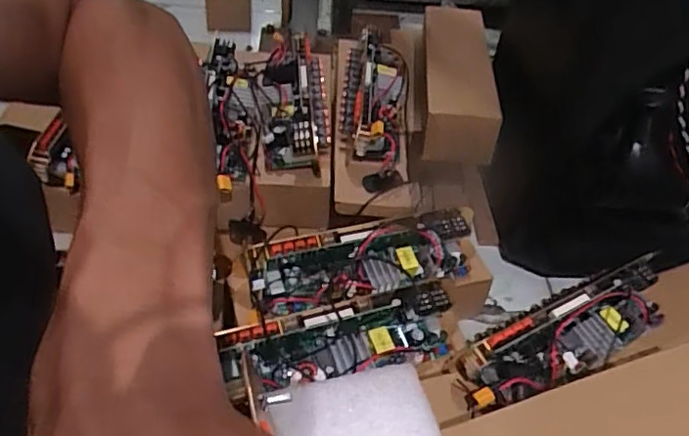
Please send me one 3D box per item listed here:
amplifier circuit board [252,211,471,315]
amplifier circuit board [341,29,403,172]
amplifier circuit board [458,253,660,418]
[{"bbox_3d":[0.031,0.051,0.685,0.260,0.054,0.071,-10,45,-15],"label":"amplifier circuit board"},{"bbox_3d":[0.038,-0.164,0.808,0.084,0.056,0.257,6,44,-1],"label":"amplifier circuit board"},{"bbox_3d":[0.241,0.120,0.637,0.273,0.050,0.082,-19,50,-24],"label":"amplifier circuit board"}]

